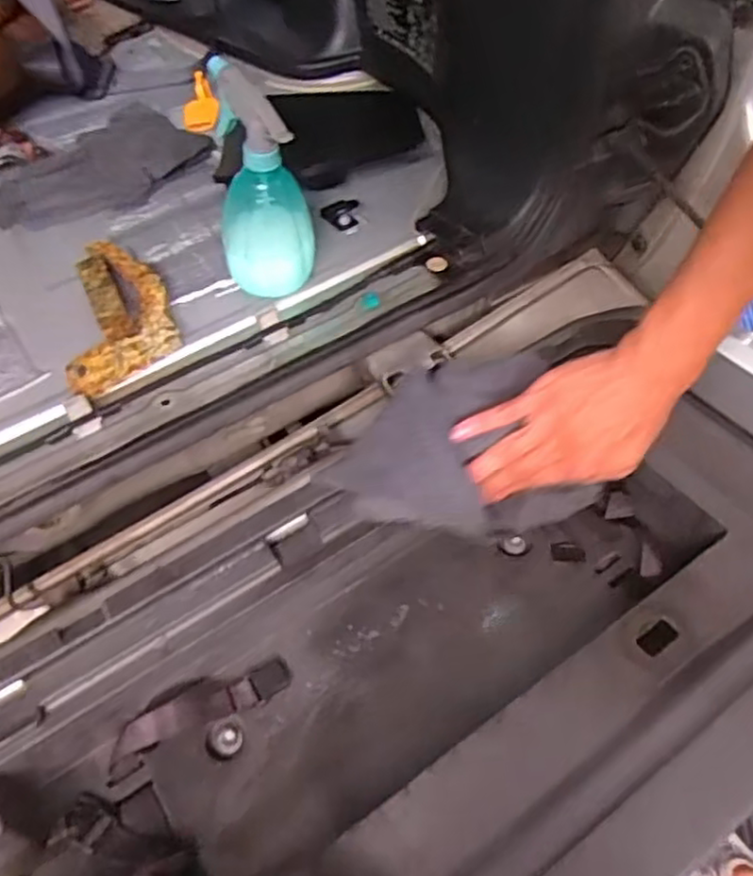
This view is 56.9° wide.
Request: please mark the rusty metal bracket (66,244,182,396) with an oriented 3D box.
[{"bbox_3d":[-0.239,-0.126,0.654,0.097,0.034,0.201,-10,53,-6],"label":"rusty metal bracket"}]

